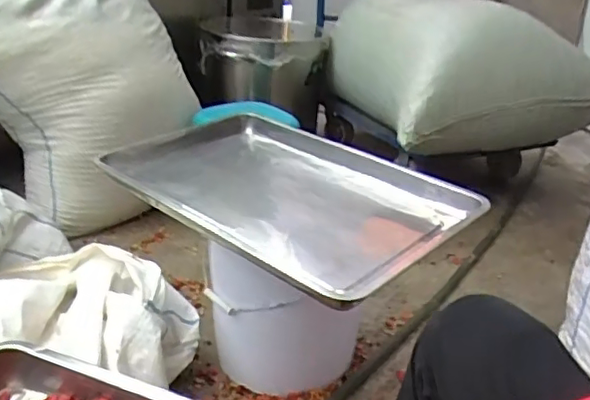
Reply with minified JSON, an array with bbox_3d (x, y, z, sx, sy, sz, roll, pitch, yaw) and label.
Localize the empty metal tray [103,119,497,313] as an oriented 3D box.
[{"bbox_3d":[-0.031,-0.020,1.039,0.417,0.059,0.606,-18,33,-38],"label":"empty metal tray"}]

